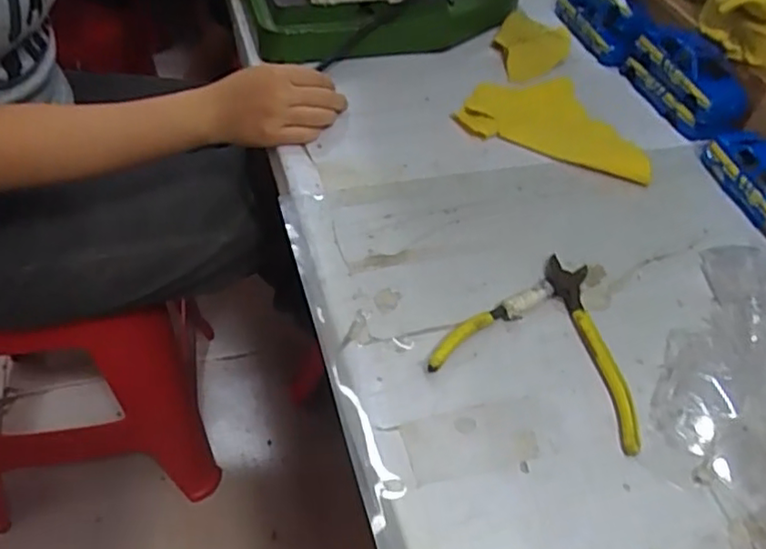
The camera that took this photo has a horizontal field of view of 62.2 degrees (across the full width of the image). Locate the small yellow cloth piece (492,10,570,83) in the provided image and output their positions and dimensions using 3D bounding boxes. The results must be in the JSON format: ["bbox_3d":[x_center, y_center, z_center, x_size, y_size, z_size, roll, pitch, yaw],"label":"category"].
[{"bbox_3d":[0.161,-0.249,0.689,0.078,0.023,0.117,21,49,11],"label":"small yellow cloth piece"}]

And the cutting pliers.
[{"bbox_3d":[0.115,0.037,0.426,0.129,0.013,0.134,21,49,12],"label":"cutting pliers"}]

